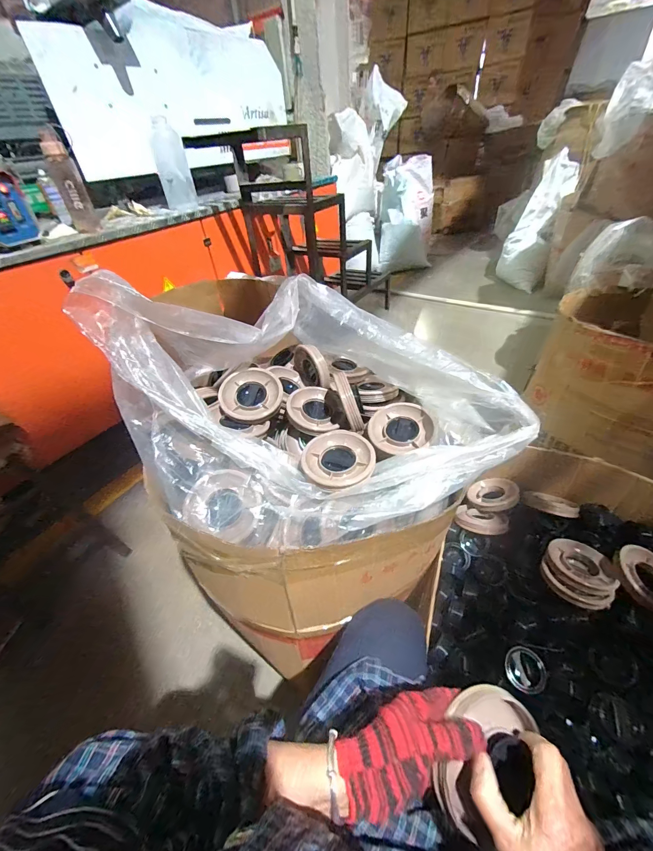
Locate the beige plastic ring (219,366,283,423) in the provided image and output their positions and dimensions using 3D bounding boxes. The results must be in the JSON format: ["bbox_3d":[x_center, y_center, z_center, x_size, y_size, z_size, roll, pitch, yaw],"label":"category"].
[{"bbox_3d":[-0.153,-0.063,0.682,0.121,0.020,0.120,3,68,-7],"label":"beige plastic ring"}]

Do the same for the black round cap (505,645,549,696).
[{"bbox_3d":[0.378,0.462,0.635,0.066,0.013,0.078,19,47,28],"label":"black round cap"}]

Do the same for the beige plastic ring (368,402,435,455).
[{"bbox_3d":[0.141,0.005,0.640,0.117,0.027,0.100,1,66,4],"label":"beige plastic ring"}]

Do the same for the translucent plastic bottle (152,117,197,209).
[{"bbox_3d":[-0.641,-1.073,1.408,0.126,0.293,0.108,-12,40,-6],"label":"translucent plastic bottle"}]

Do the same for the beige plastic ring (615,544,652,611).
[{"bbox_3d":[0.639,0.303,0.663,0.120,0.025,0.120,3,51,-3],"label":"beige plastic ring"}]

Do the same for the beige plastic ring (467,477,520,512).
[{"bbox_3d":[0.450,0.186,0.910,0.120,0.017,0.120,-24,23,11],"label":"beige plastic ring"}]

